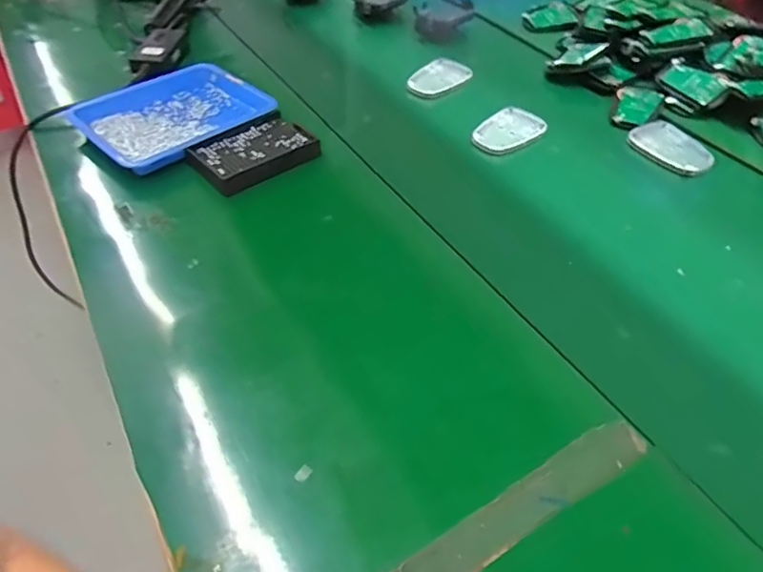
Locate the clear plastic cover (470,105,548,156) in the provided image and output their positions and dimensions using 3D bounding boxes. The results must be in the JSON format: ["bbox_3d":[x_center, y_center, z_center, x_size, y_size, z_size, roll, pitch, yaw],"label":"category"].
[{"bbox_3d":[0.165,-0.207,0.709,0.106,0.014,0.070,-33,55,-25],"label":"clear plastic cover"}]

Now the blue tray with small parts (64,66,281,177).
[{"bbox_3d":[-0.265,-0.223,0.685,0.177,0.032,0.225,33,56,27],"label":"blue tray with small parts"}]

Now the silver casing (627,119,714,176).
[{"bbox_3d":[0.373,-0.178,0.682,0.077,0.007,0.108,-17,50,-14],"label":"silver casing"}]

